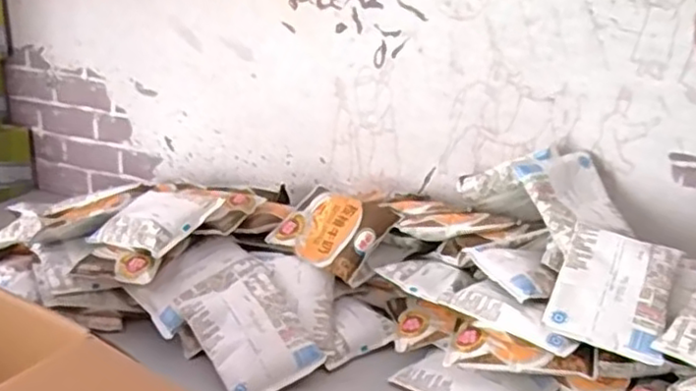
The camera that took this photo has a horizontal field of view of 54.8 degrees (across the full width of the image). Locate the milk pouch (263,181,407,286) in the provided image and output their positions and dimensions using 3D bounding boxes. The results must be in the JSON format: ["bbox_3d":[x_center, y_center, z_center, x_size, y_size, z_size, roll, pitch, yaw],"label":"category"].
[{"bbox_3d":[-0.018,0.036,0.741,0.115,0.019,0.092,21,67,34],"label":"milk pouch"}]

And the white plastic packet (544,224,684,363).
[{"bbox_3d":[0.232,0.082,0.588,0.092,0.015,0.117,13,54,28],"label":"white plastic packet"}]

